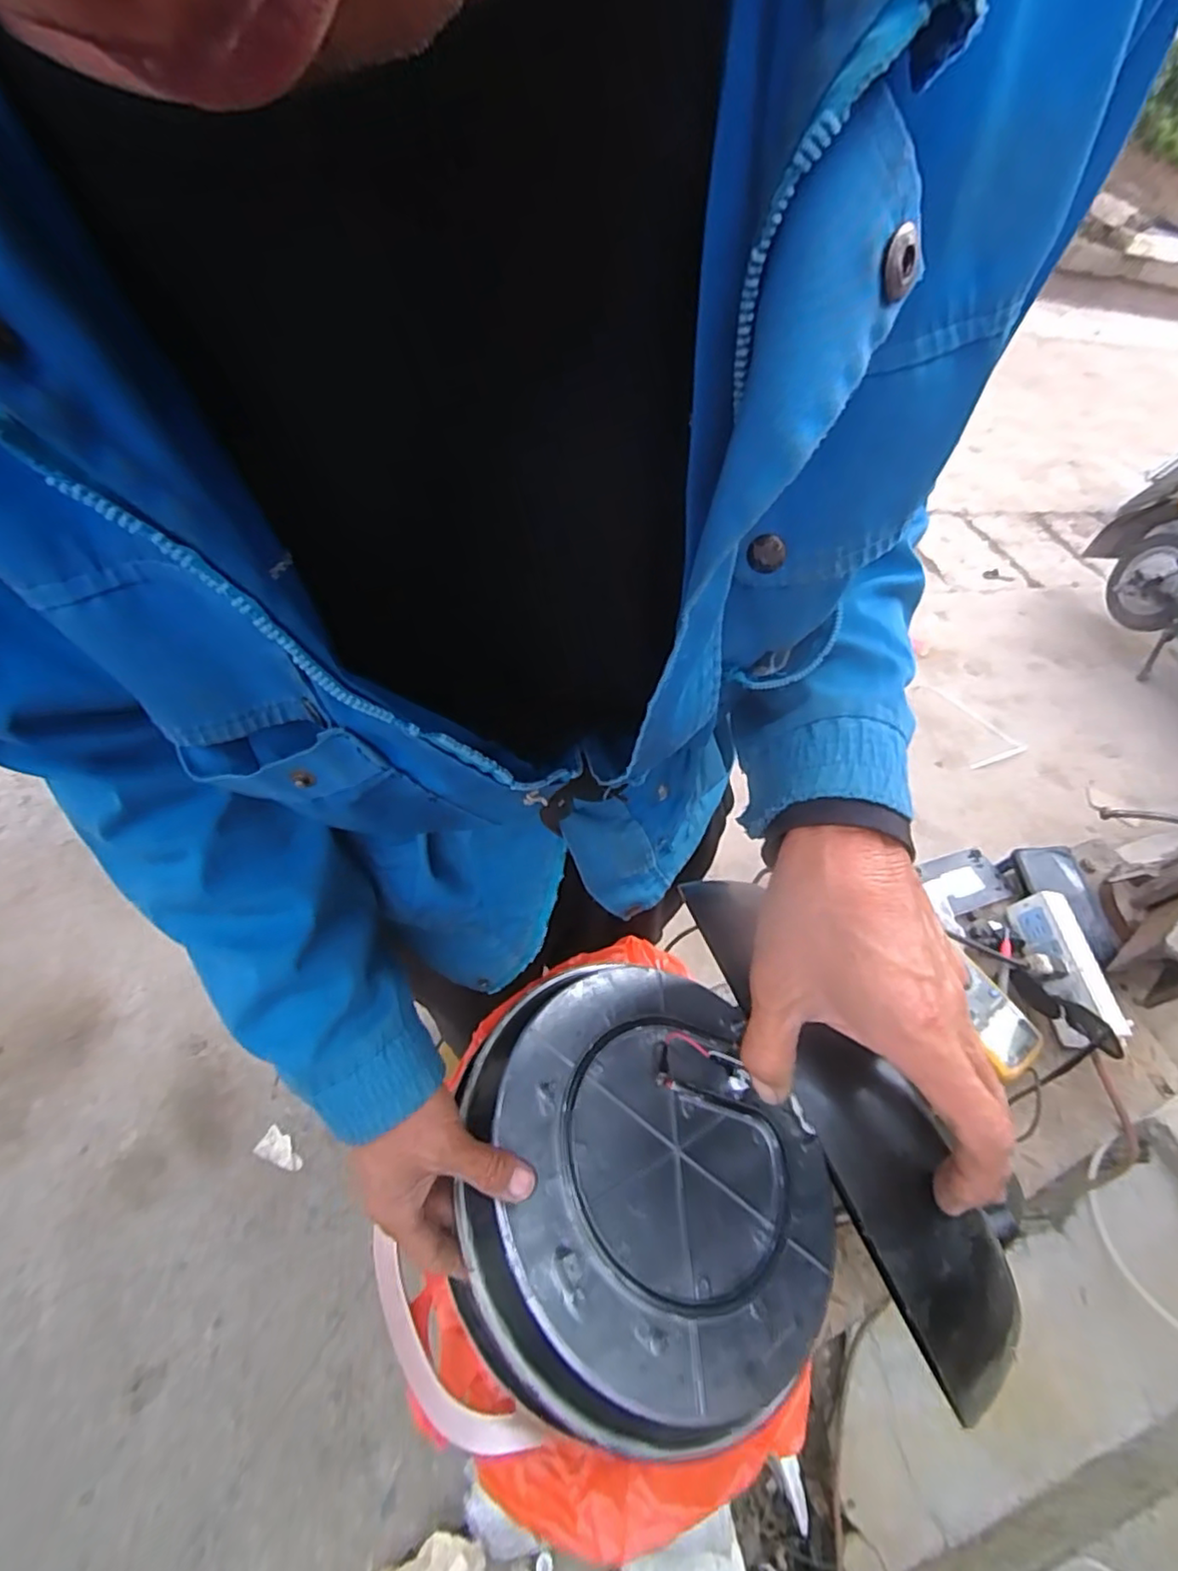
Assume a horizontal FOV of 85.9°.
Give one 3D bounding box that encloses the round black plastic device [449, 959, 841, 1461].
[{"bbox_3d":[0.043,0.279,0.468,0.268,0.045,0.286,18,45,-19],"label":"round black plastic device"}]

